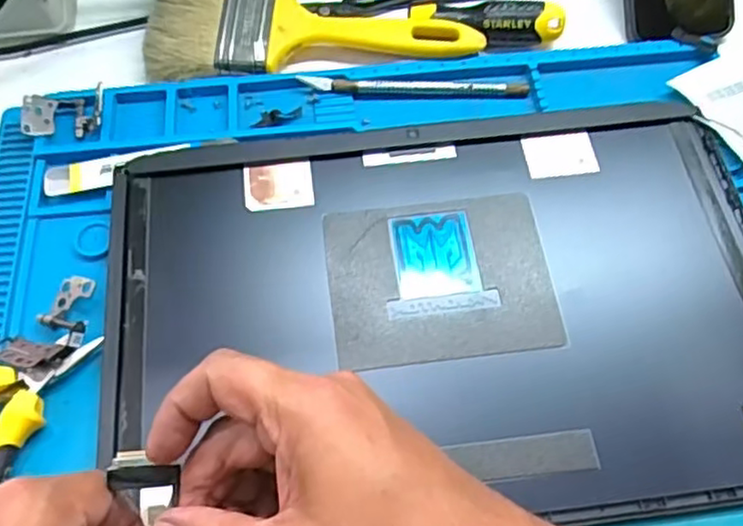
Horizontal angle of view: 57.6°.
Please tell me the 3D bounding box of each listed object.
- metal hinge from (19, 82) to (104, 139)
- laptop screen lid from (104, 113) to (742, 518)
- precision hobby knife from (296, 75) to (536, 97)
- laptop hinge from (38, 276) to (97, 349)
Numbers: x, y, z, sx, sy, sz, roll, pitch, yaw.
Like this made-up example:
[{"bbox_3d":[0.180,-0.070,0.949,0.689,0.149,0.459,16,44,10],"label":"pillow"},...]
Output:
[{"bbox_3d":[-0.195,-0.095,0.433,0.050,0.018,0.026,-12,61,-6],"label":"metal hinge"},{"bbox_3d":[0.043,0.015,0.373,0.366,0.009,0.229,-1,60,0],"label":"laptop screen lid"},{"bbox_3d":[0.029,-0.118,0.450,0.150,0.005,0.011,1,60,1],"label":"precision hobby knife"},{"bbox_3d":[-0.161,0.025,0.364,0.033,0.011,0.035,0,60,0],"label":"laptop hinge"}]

